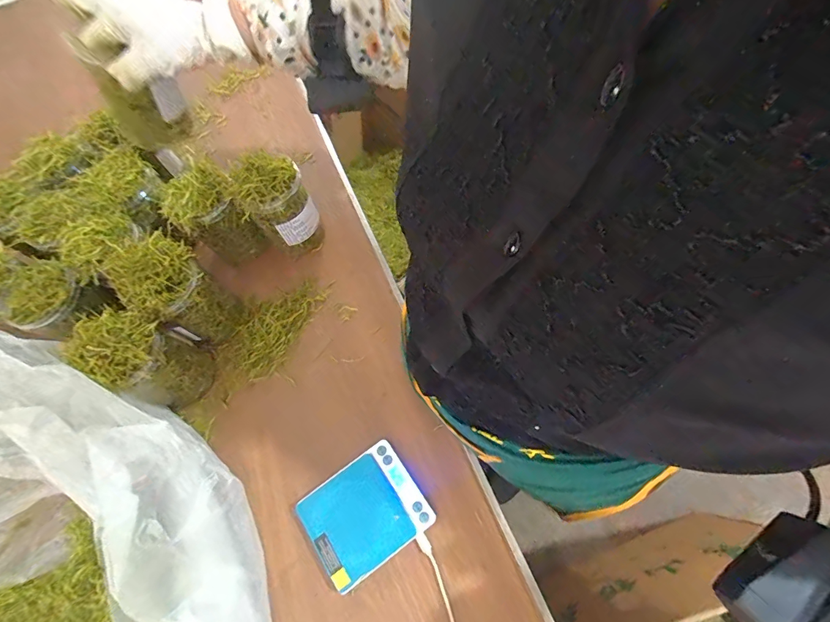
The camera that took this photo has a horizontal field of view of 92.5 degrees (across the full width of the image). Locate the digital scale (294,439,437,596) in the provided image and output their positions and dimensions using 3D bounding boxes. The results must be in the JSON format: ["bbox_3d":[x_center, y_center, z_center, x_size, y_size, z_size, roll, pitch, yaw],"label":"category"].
[{"bbox_3d":[-0.056,0.225,0.445,0.126,0.020,0.104,-36,72,-7],"label":"digital scale"}]

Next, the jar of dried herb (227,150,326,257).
[{"bbox_3d":[-0.182,-0.138,0.542,0.082,0.135,0.077,-2,71,5],"label":"jar of dried herb"}]

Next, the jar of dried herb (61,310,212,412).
[{"bbox_3d":[-0.311,0.059,0.461,0.084,0.132,0.078,-2,71,5],"label":"jar of dried herb"}]

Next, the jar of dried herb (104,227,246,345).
[{"bbox_3d":[-0.297,-0.028,0.498,0.105,0.140,0.088,29,74,16],"label":"jar of dried herb"}]

